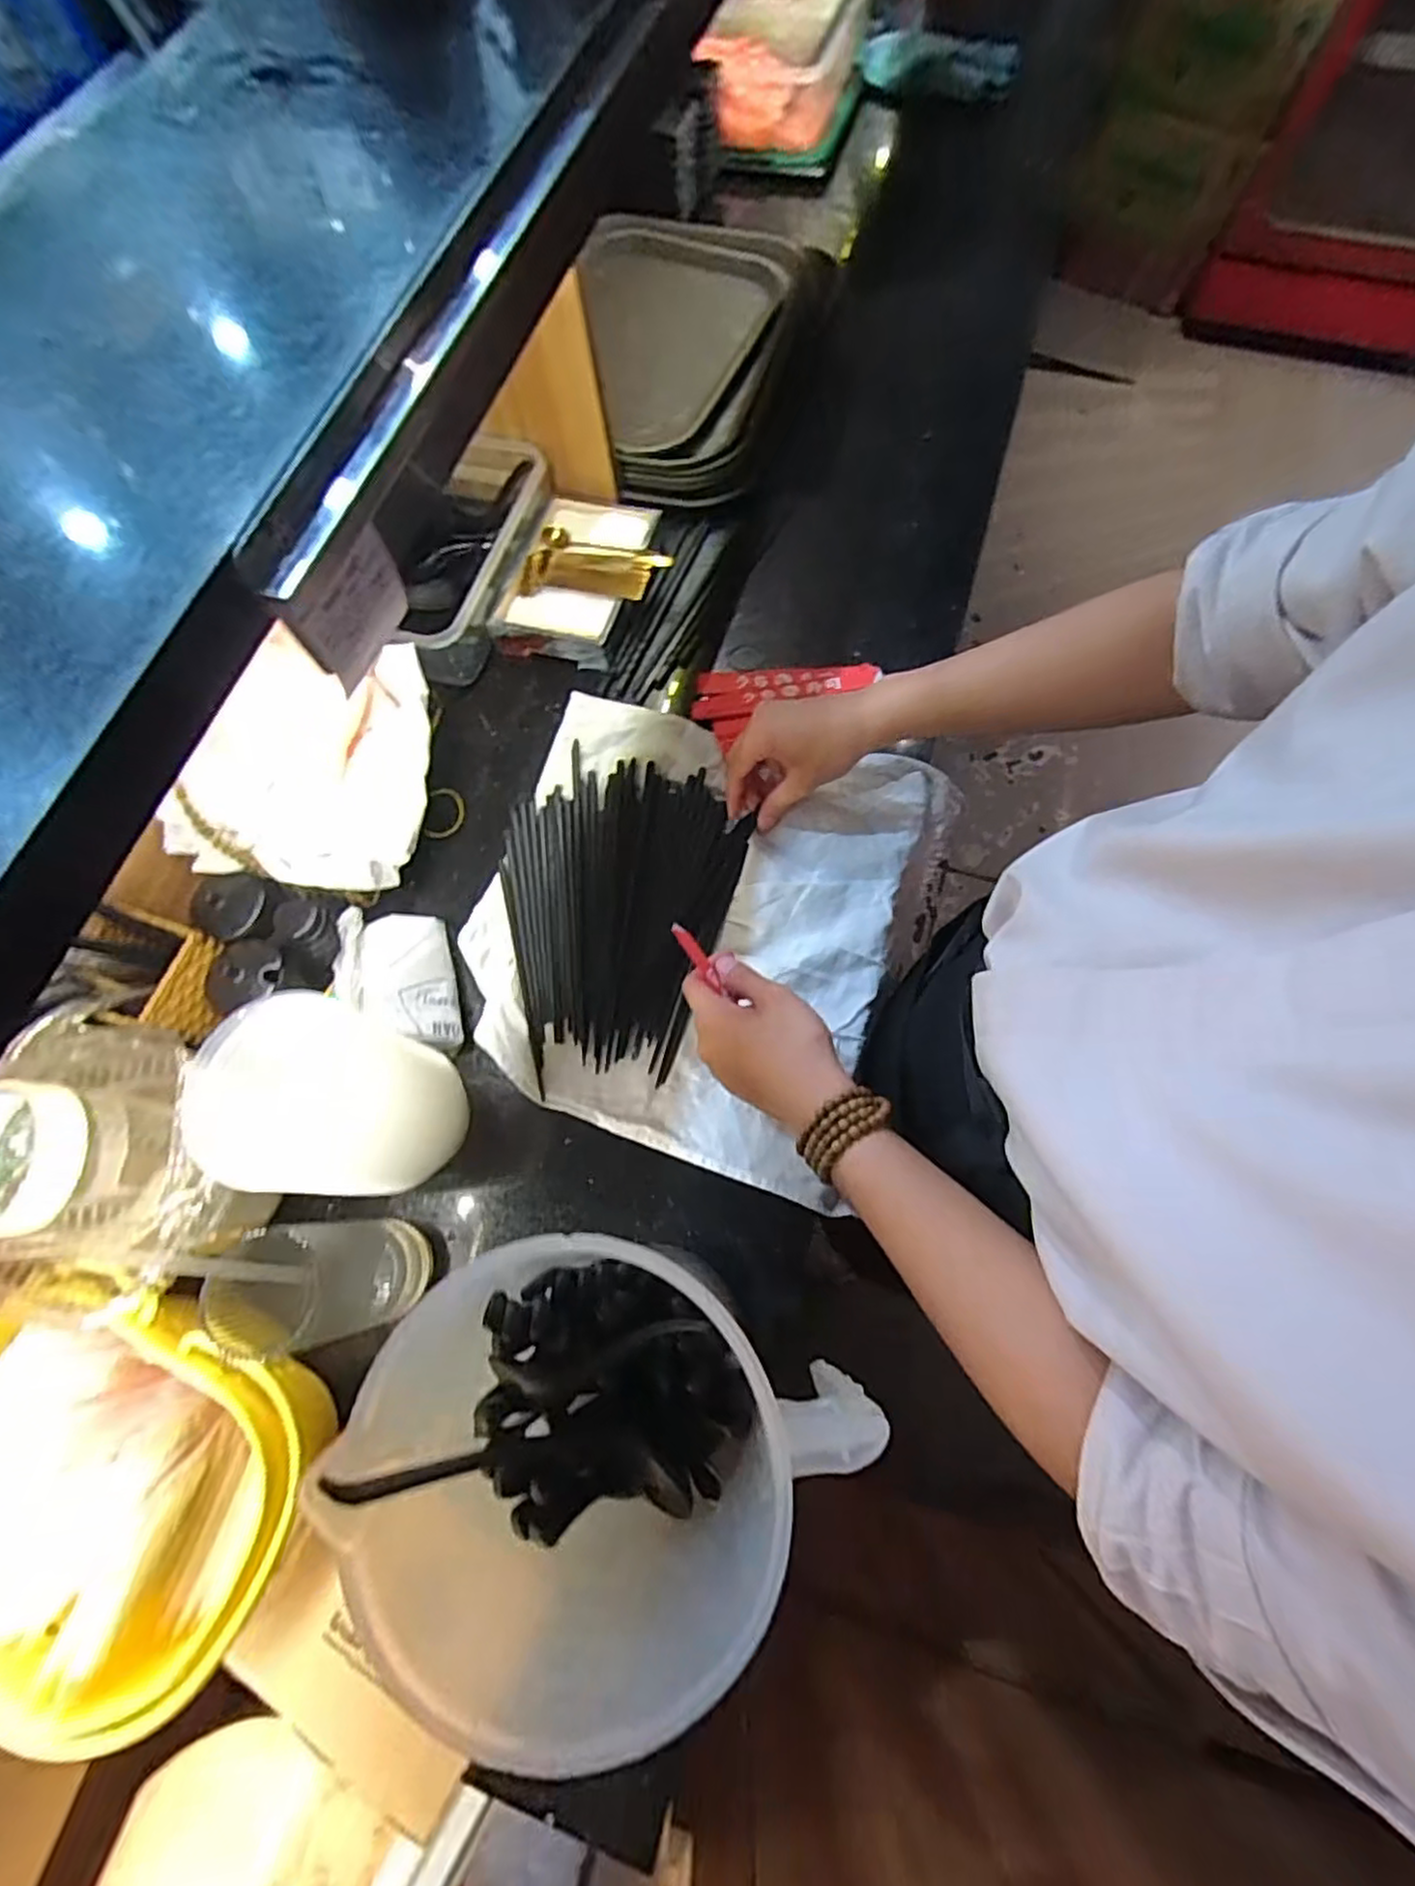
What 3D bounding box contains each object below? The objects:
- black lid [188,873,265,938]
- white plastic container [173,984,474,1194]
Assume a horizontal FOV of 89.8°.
[{"bbox_3d":[-0.384,-0.030,0.566,0.048,0.010,0.054,30,69,-24],"label":"black lid"},{"bbox_3d":[-0.234,0.109,0.474,0.100,0.179,0.112,-2,71,1],"label":"white plastic container"}]

